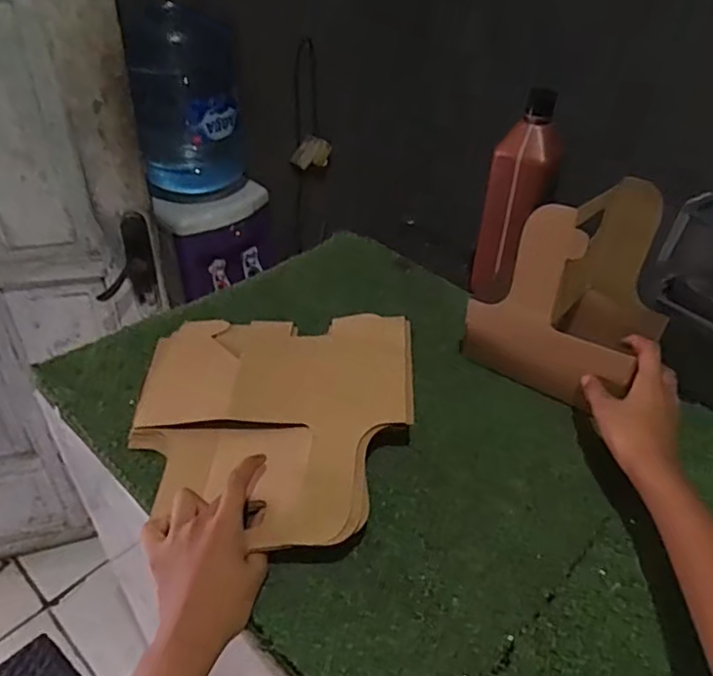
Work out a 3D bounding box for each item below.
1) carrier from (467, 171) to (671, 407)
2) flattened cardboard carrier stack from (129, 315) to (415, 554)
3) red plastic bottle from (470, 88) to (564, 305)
[{"bbox_3d":[0.231,-0.055,0.623,0.162,0.196,0.125,30,47,30],"label":"carrier"},{"bbox_3d":[-0.087,0.073,0.586,0.274,0.044,0.281,4,39,2],"label":"flattened cardboard carrier stack"},{"bbox_3d":[0.192,-0.156,0.727,0.075,0.257,0.054,12,40,12],"label":"red plastic bottle"}]

